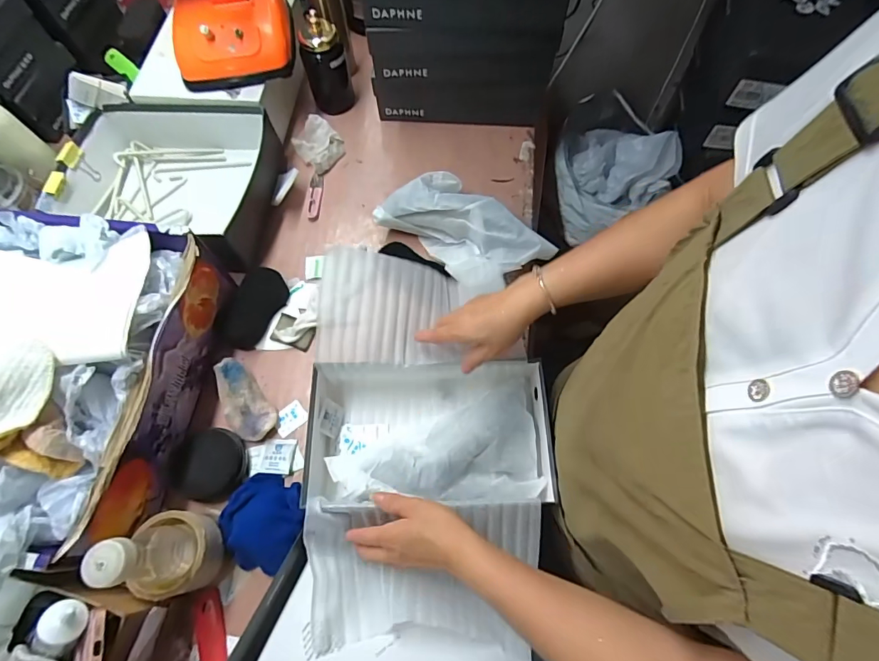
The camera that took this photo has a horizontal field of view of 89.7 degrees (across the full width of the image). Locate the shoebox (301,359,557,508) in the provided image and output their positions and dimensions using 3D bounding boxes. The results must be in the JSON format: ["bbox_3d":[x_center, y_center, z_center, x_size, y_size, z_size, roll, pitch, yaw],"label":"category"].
[{"bbox_3d":[-0.015,0.135,0.573,0.298,0.088,0.167,-1,67,0],"label":"shoebox"}]

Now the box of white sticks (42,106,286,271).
[{"bbox_3d":[-0.450,-0.246,0.744,0.324,0.092,0.271,4,67,2],"label":"box of white sticks"}]

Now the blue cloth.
[{"bbox_3d":[-0.224,0.246,0.566,0.109,0.052,0.113,17,68,7],"label":"blue cloth"}]

